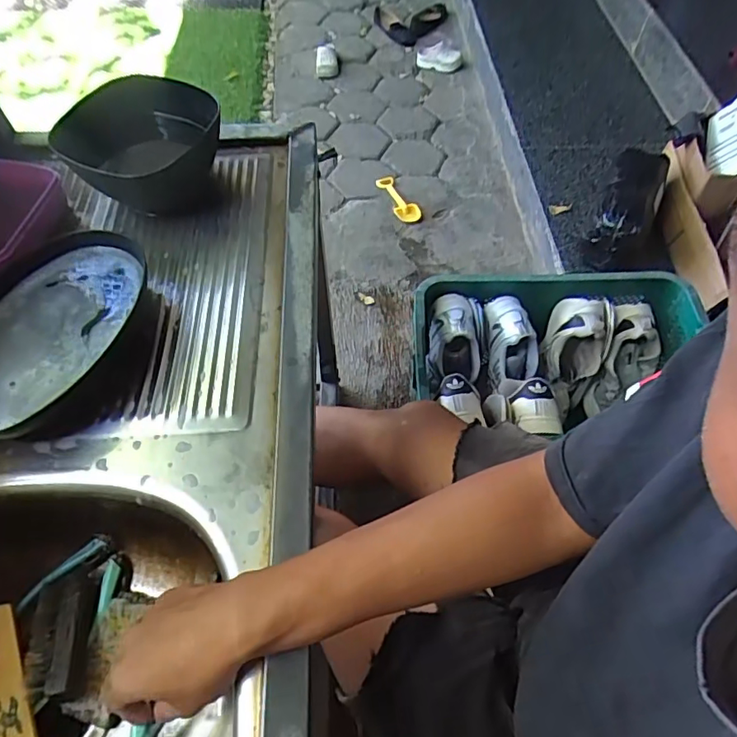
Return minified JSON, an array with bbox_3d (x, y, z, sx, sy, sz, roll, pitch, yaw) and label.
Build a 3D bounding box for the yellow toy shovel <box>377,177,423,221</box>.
[{"bbox_3d":[0.088,-0.535,1.685,0.073,0.023,0.228,-20,59,-13],"label":"yellow toy shovel"}]

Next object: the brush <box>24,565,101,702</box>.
[{"bbox_3d":[-0.271,0.232,0.481,0.045,0.037,0.114,-8,45,-6],"label":"brush"}]

